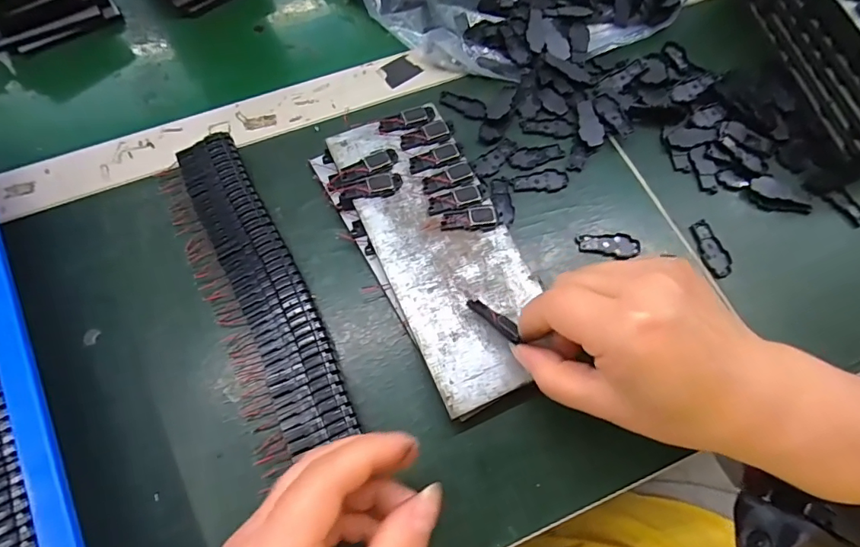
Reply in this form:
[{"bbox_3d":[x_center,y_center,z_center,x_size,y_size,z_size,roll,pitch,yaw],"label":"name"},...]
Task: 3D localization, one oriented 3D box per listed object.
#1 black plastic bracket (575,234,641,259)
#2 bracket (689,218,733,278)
[{"bbox_3d":[0.115,-0.018,0.300,0.040,0.004,0.015,-1,67,-1],"label":"black plastic bracket"},{"bbox_3d":[0.182,-0.016,0.300,0.016,0.004,0.039,-11,68,-5],"label":"bracket"}]

